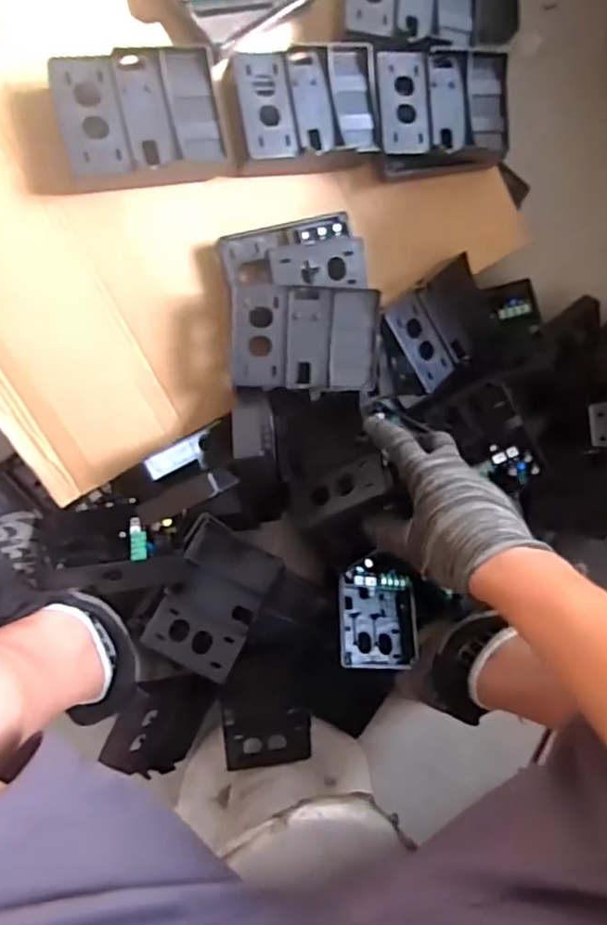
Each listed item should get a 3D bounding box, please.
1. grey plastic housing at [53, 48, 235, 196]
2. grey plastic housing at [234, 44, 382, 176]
[{"bbox_3d":[-0.128,-0.270,0.506,0.131,0.044,0.089,-14,93,-10],"label":"grey plastic housing"},{"bbox_3d":[0.007,-0.304,0.543,0.125,0.023,0.095,-10,92,-10],"label":"grey plastic housing"}]

